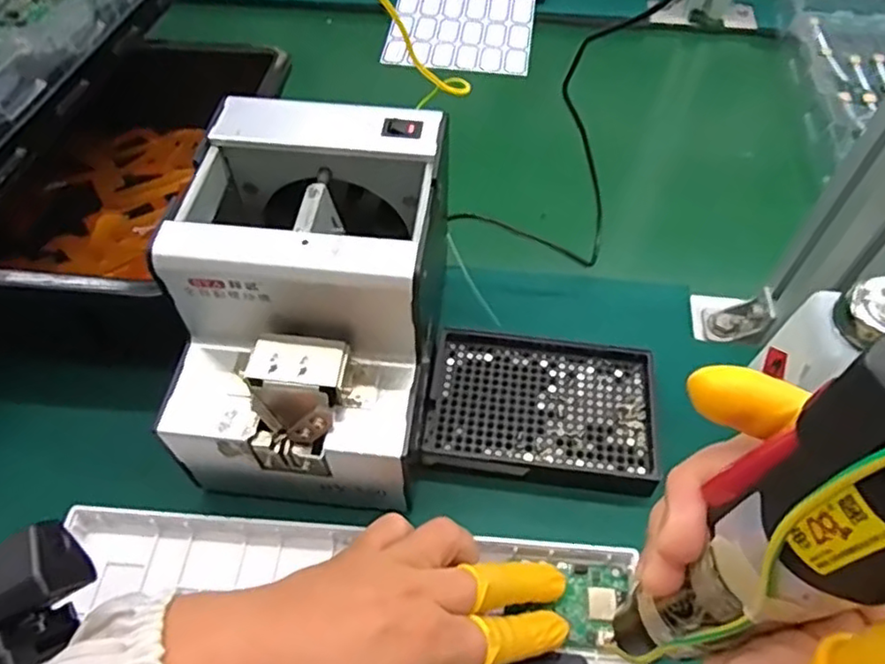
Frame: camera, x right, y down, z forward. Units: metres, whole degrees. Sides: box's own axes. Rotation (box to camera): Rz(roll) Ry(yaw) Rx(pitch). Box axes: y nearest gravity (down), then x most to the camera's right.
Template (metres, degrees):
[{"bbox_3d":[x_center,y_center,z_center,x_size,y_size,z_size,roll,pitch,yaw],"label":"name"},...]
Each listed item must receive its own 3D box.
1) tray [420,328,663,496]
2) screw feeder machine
[{"bbox_3d":[0.062,0.046,0.398,0.139,0.023,0.096,7,53,4],"label":"tray"},{"bbox_3d":[-0.067,-0.010,0.359,0.131,0.153,0.172,5,53,2],"label":"screw feeder machine"}]

